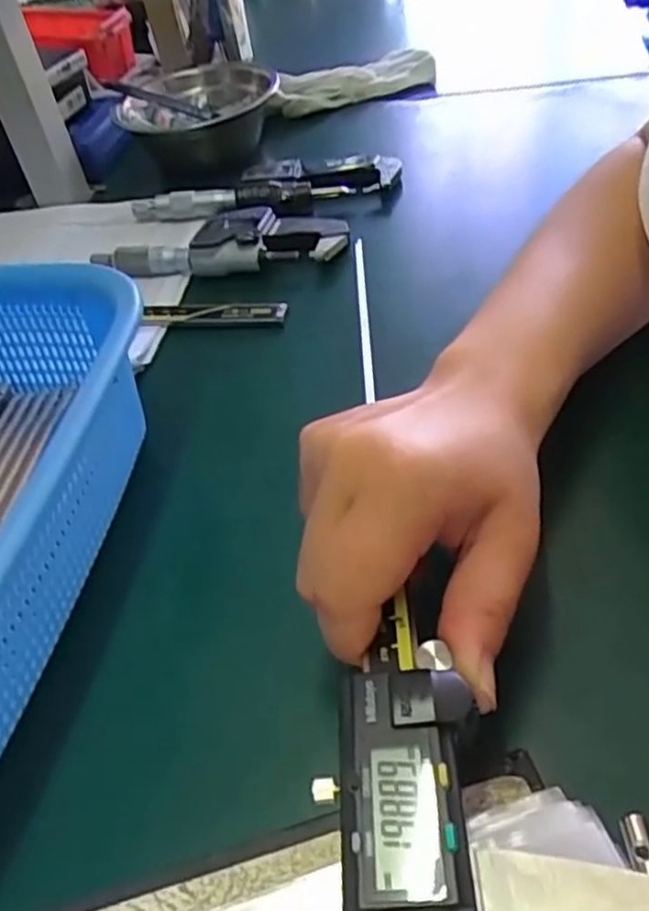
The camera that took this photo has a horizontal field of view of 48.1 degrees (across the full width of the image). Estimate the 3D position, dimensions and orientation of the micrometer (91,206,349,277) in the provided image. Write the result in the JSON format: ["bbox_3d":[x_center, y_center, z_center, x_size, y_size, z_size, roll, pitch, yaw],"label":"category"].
[{"bbox_3d":[-0.065,-0.134,0.462,0.155,0.024,0.048,-9,43,2],"label":"micrometer"}]

